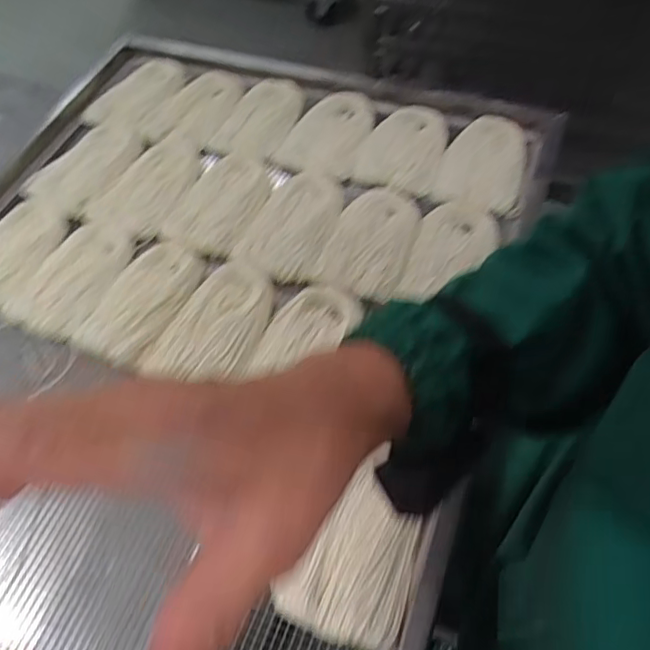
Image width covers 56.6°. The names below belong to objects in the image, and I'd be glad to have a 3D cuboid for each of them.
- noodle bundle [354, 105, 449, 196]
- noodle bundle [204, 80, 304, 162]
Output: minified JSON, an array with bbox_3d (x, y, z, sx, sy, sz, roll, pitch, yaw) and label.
[{"bbox_3d":[0.092,-0.203,0.695,0.089,0.019,0.147,15,59,14],"label":"noodle bundle"},{"bbox_3d":[-0.079,-0.251,0.731,0.080,0.015,0.143,16,59,15],"label":"noodle bundle"}]

